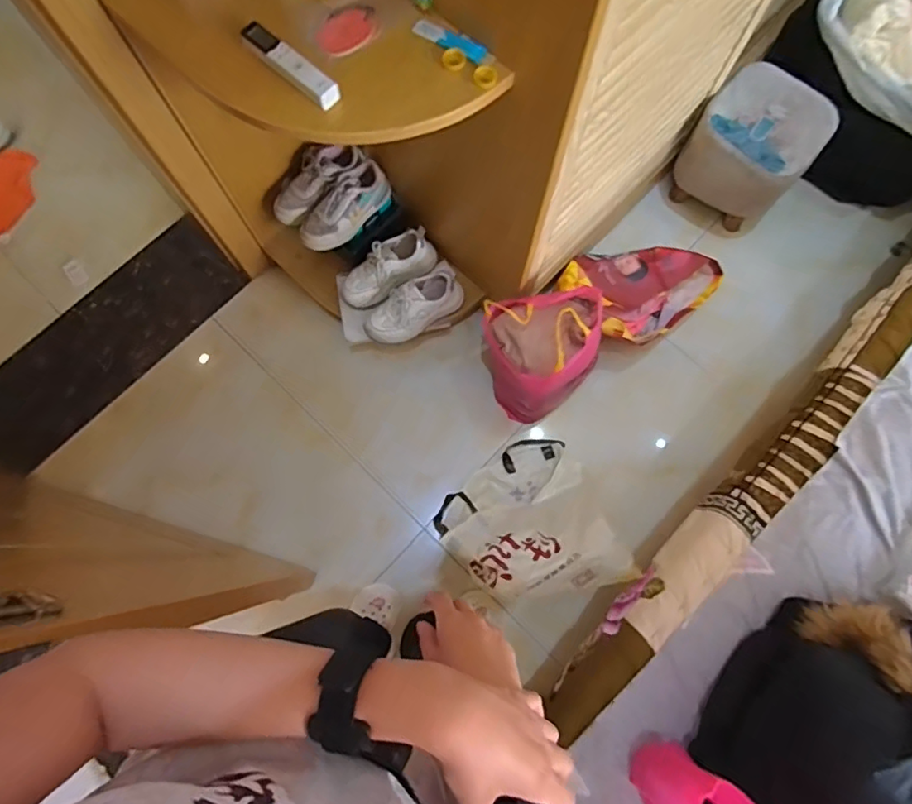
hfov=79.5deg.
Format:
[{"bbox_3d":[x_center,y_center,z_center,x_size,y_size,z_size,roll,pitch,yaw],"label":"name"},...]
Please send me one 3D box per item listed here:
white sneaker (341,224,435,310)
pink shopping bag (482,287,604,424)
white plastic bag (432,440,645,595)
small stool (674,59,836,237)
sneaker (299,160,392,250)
[{"bbox_3d":[-0.158,-0.311,1.277,0.229,0.084,0.101,-39,80,-9],"label":"white sneaker"},{"bbox_3d":[0.198,-0.105,1.232,0.254,0.341,0.226,-11,77,-4],"label":"pink shopping bag"},{"bbox_3d":[0.157,0.257,1.204,0.372,0.220,0.348,-17,77,-5],"label":"white plastic bag"},{"bbox_3d":[0.714,-0.614,1.365,0.267,0.265,0.254,37,78,8],"label":"small stool"},{"bbox_3d":[-0.247,-0.432,1.223,0.090,0.080,0.229,43,79,9],"label":"sneaker"}]

